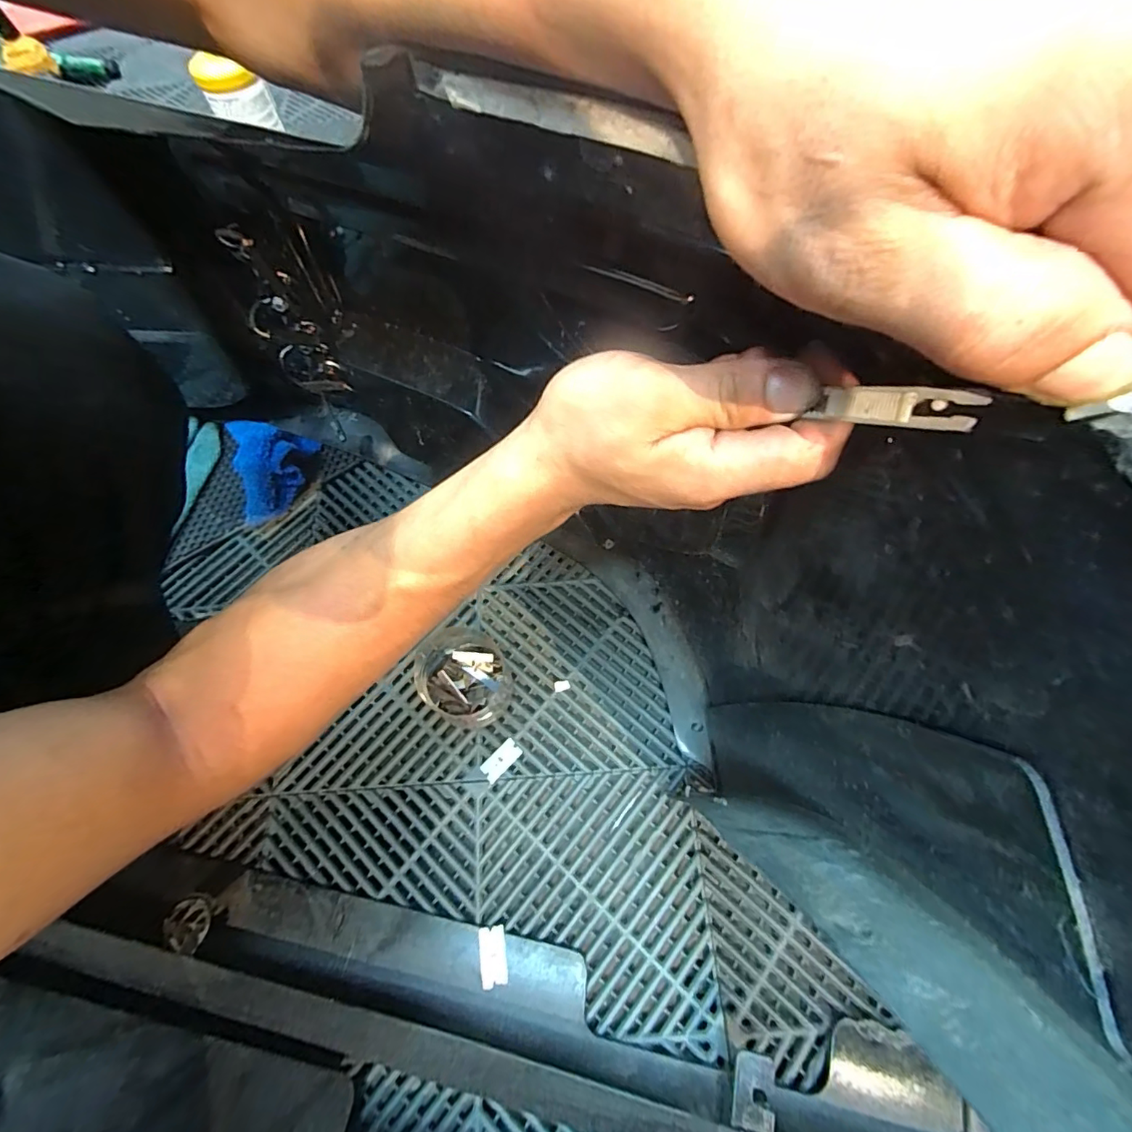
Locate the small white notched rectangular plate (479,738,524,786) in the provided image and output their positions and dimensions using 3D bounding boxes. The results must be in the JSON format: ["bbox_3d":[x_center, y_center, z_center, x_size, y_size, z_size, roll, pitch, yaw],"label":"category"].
[{"bbox_3d":[-0.062,0.188,0.493,0.021,0.007,0.040,40,73,18],"label":"small white notched rectangular plate"}]

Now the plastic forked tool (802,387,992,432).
[{"bbox_3d":[0.097,-0.049,0.156,0.008,0.012,0.055,-31,27,-11],"label":"plastic forked tool"}]

